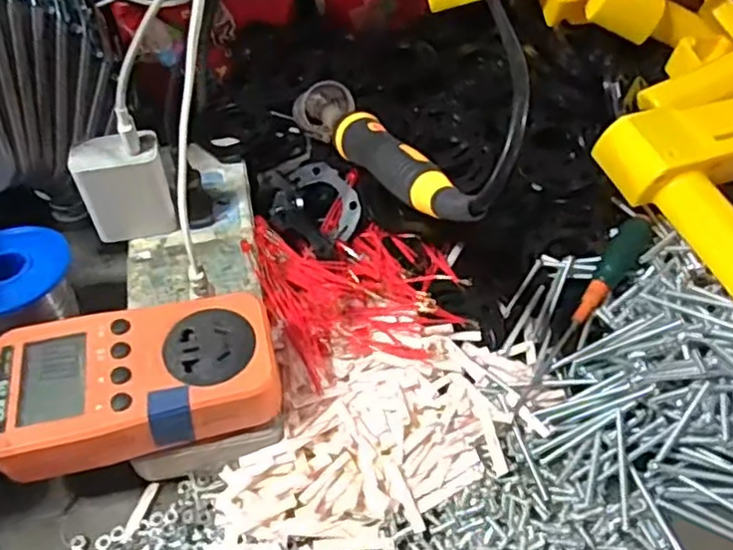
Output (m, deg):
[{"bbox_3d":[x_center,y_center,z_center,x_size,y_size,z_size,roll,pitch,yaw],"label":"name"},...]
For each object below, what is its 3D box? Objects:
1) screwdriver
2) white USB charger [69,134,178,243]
[{"bbox_3d":[0.122,0.017,0.372,0.017,0.013,0.138,32,72,24],"label":"screwdriver"},{"bbox_3d":[-0.136,-0.050,0.384,0.046,0.054,0.026,-9,51,-7],"label":"white USB charger"}]

